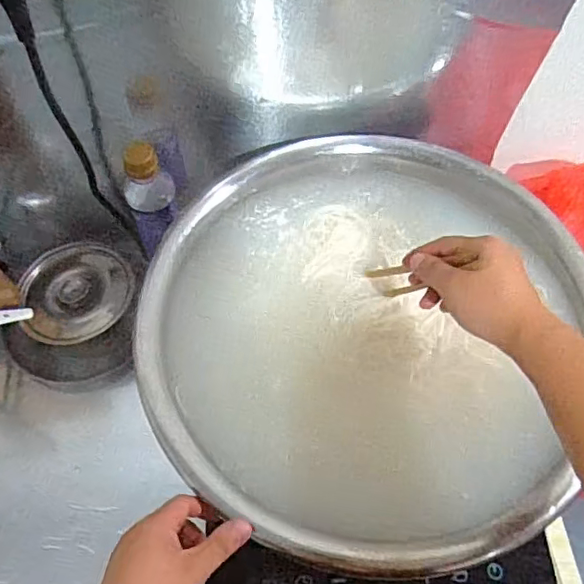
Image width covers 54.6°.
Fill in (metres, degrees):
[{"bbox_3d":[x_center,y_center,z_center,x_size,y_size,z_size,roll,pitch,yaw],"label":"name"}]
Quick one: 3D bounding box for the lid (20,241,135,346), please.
[{"bbox_3d":[-0.258,0.002,0.678,0.121,0.022,0.122,2,82,-12],"label":"lid"}]

